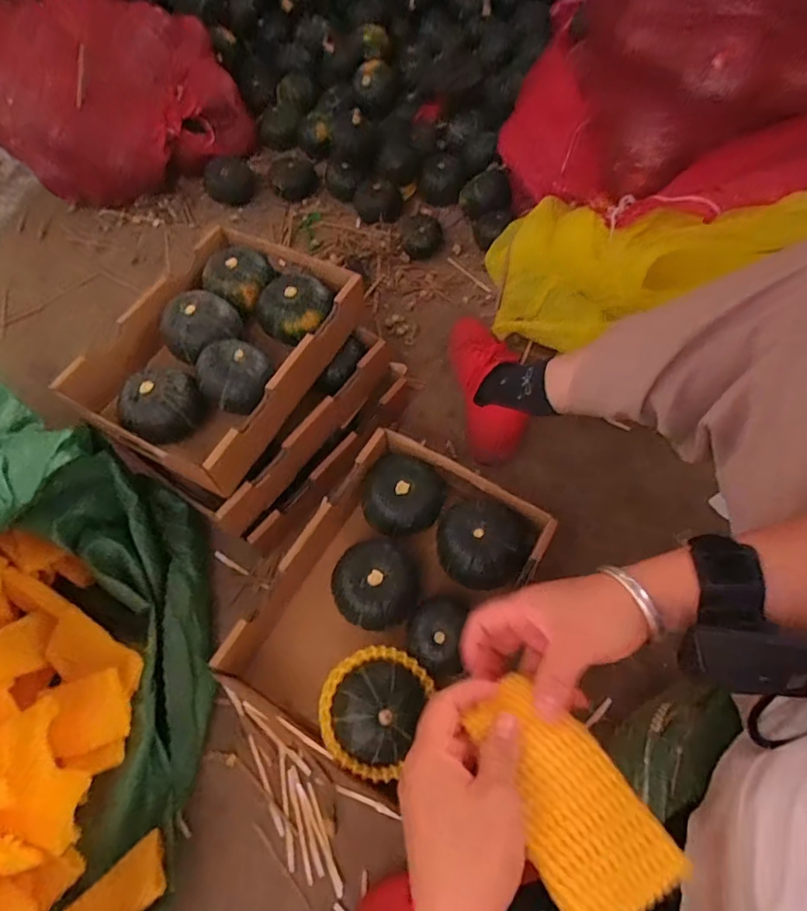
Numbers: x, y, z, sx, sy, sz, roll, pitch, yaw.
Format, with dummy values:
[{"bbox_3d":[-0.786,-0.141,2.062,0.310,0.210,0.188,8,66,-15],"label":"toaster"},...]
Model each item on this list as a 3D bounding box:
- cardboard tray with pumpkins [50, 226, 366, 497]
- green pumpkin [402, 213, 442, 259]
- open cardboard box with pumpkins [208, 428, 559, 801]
[{"bbox_3d":[-0.215,-0.132,0.633,0.256,0.071,0.317,25,67,16],"label":"cardboard tray with pumpkins"},{"bbox_3d":[0.034,-0.381,0.920,0.056,0.060,0.069,-42,67,-17],"label":"green pumpkin"},{"bbox_3d":[-0.011,0.142,0.539,0.216,0.069,0.304,26,67,16],"label":"open cardboard box with pumpkins"}]

